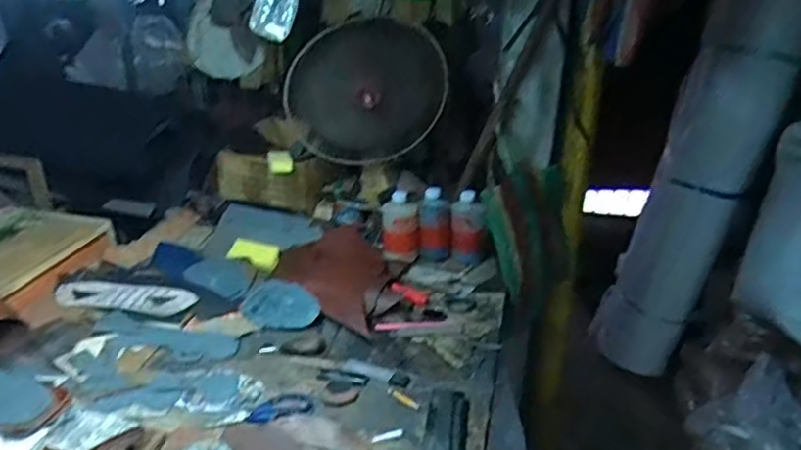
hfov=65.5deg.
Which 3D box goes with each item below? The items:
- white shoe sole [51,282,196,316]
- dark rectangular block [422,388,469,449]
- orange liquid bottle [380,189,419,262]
[{"bbox_3d":[-0.526,0.138,1.188,0.280,0.006,0.070,5,37,8],"label":"white shoe sole"},{"bbox_3d":[0.062,0.281,0.860,0.056,0.022,0.147,5,27,7],"label":"dark rectangular block"},{"bbox_3d":[-0.001,0.008,1.328,0.072,0.139,0.086,-1,26,-5],"label":"orange liquid bottle"}]

